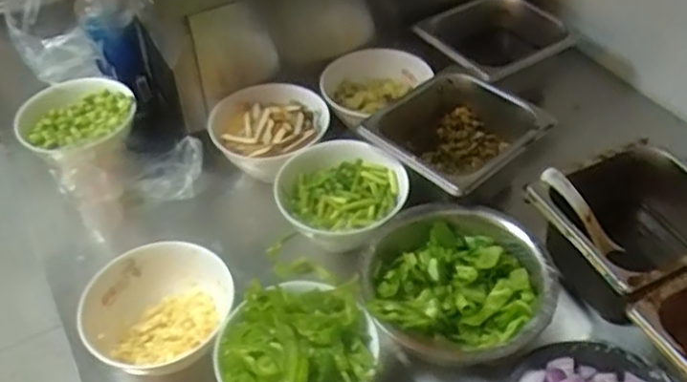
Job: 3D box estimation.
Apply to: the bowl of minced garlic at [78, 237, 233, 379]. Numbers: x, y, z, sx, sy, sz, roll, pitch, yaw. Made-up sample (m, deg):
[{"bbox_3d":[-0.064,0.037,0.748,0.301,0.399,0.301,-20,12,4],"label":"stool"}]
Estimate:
[{"bbox_3d":[-0.177,0.127,0.693,0.146,0.077,0.137,-16,48,-14],"label":"bowl of minced garlic"}]

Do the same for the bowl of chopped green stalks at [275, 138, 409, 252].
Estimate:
[{"bbox_3d":[-0.004,0.009,0.787,0.136,0.065,0.126,-1,47,1],"label":"bowl of chopped green stalks"}]

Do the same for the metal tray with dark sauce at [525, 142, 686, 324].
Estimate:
[{"bbox_3d":[0.300,0.049,0.734,0.186,0.118,0.160,-21,50,-18],"label":"metal tray with dark sauce"}]

